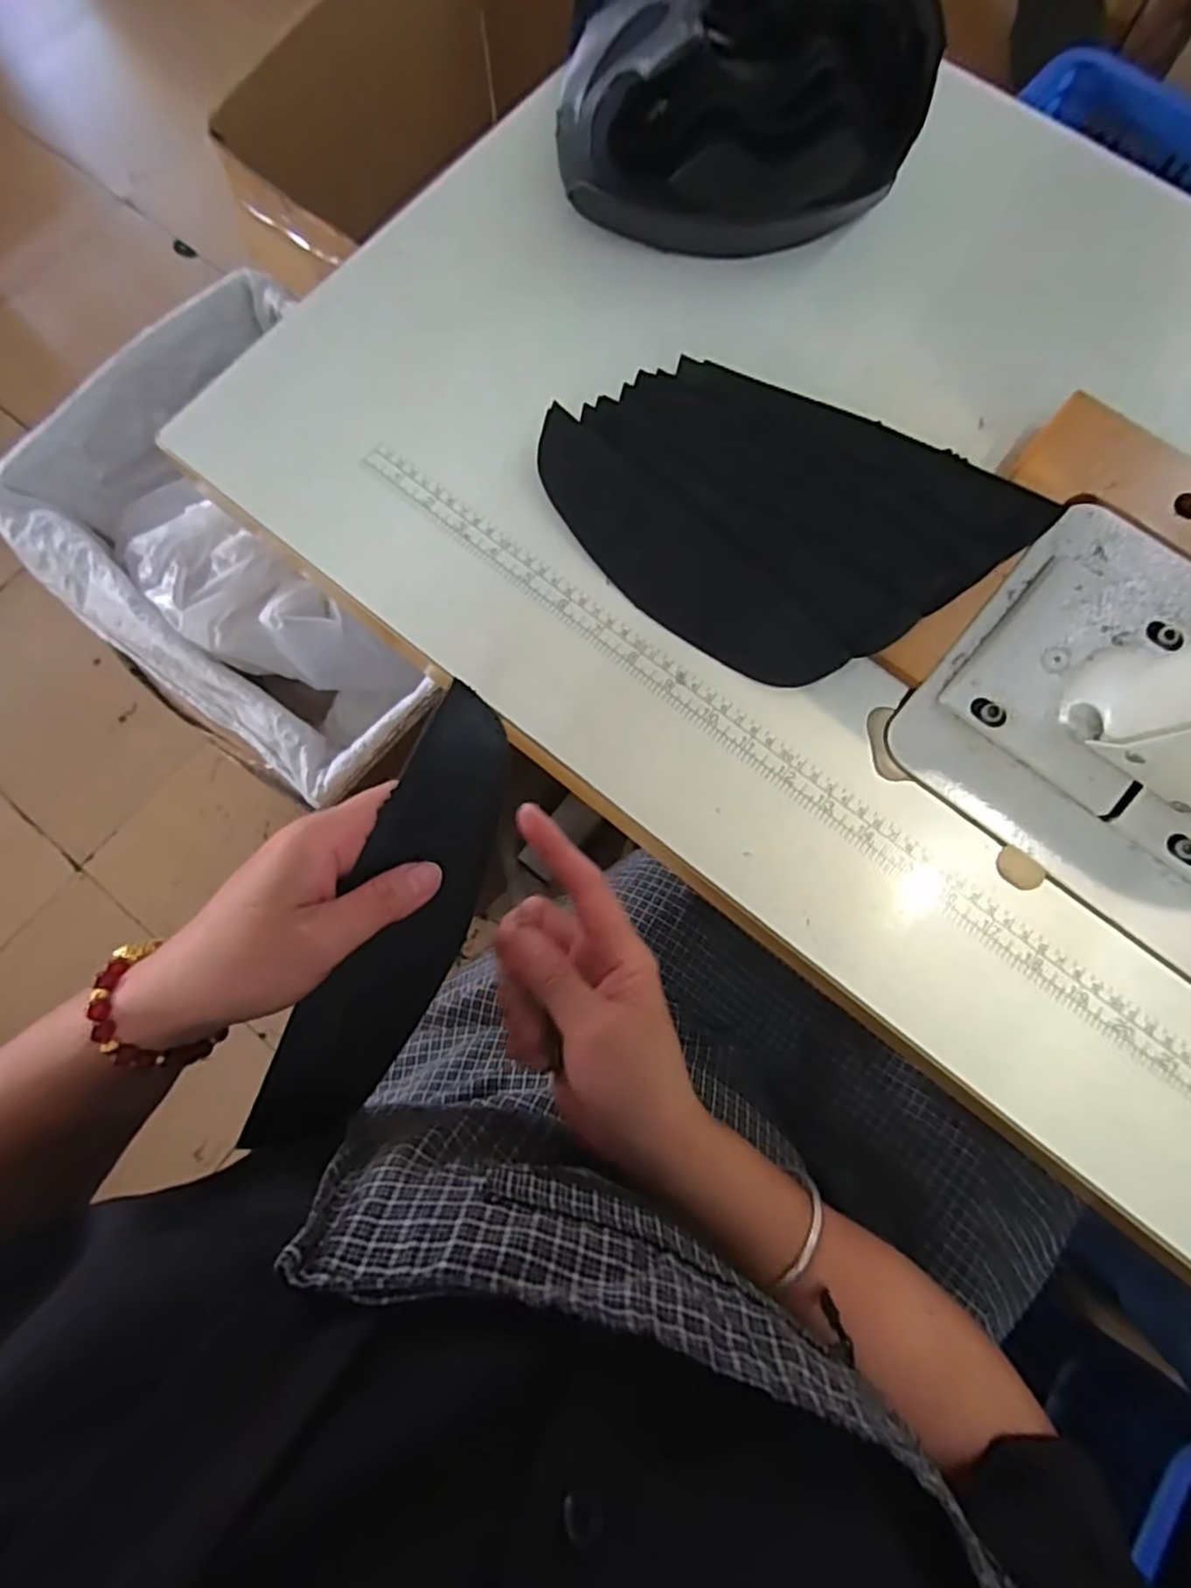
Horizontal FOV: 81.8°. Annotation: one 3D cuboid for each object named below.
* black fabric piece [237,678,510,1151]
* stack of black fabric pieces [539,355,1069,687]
[{"bbox_3d":[-0.082,0.055,0.298,0.053,0.007,0.200,25,82,-18],"label":"black fabric piece"},{"bbox_3d":[0.091,-0.148,0.370,0.248,0.019,0.145,25,92,7],"label":"stack of black fabric pieces"}]

